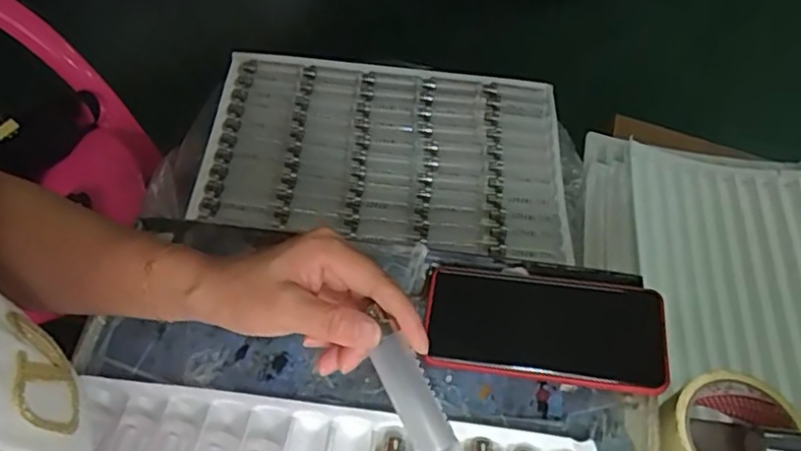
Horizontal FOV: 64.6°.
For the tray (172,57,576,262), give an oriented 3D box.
[{"bbox_3d":[-0.017,-0.099,0.838,0.456,0.022,0.289,5,56,0],"label":"tray"}]

